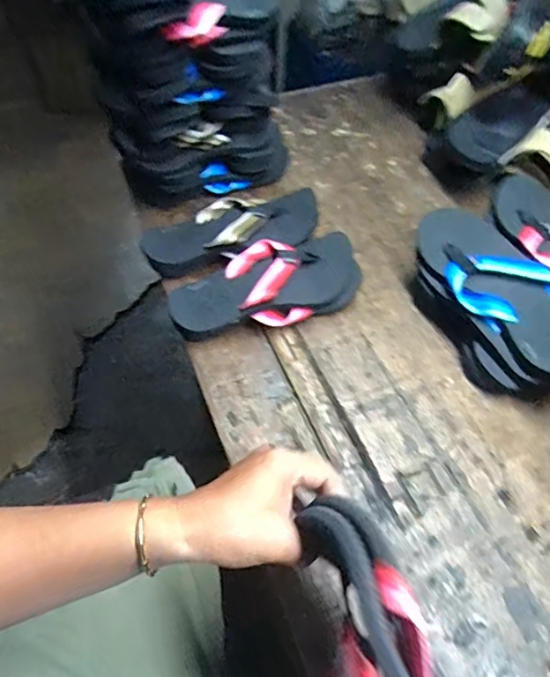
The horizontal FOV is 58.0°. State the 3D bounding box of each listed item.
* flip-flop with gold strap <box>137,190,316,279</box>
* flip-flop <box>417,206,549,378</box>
[{"bbox_3d":[-0.059,-0.149,0.676,0.236,0.060,0.098,-16,57,-13],"label":"flip-flop with gold strap"},{"bbox_3d":[0.266,-0.061,0.582,0.111,0.043,0.249,-30,61,-21],"label":"flip-flop"}]

